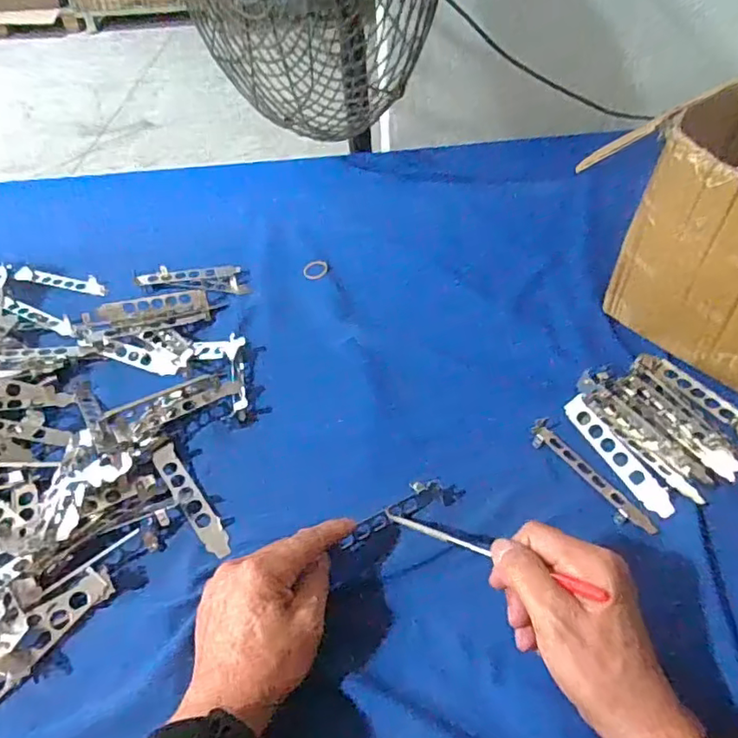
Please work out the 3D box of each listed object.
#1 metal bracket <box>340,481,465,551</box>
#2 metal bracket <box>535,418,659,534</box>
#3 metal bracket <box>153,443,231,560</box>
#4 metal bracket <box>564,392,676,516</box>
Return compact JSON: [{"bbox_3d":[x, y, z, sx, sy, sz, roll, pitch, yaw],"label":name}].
[{"bbox_3d":[0.026,0.108,0.450,0.103,0.018,0.023,-20,51,-19],"label":"metal bracket"},{"bbox_3d":[0.177,0.087,0.467,0.026,0.007,0.124,-23,49,-18],"label":"metal bracket"},{"bbox_3d":[-0.147,0.107,0.471,0.020,0.005,0.118,-30,51,-24],"label":"metal bracket"},{"bbox_3d":[0.207,0.070,0.476,0.021,0.006,0.122,-18,47,-14],"label":"metal bracket"}]

